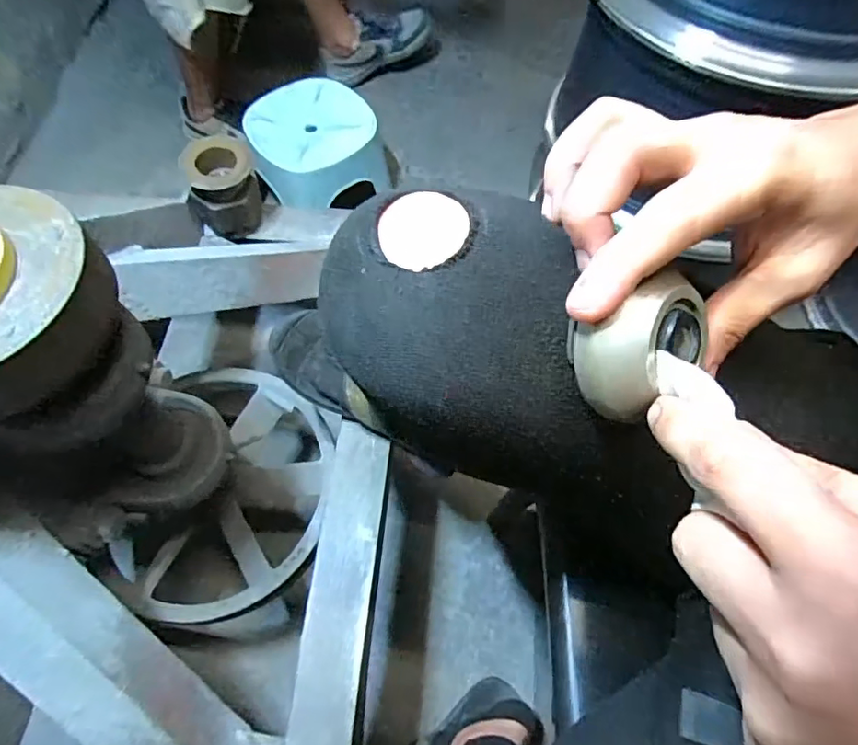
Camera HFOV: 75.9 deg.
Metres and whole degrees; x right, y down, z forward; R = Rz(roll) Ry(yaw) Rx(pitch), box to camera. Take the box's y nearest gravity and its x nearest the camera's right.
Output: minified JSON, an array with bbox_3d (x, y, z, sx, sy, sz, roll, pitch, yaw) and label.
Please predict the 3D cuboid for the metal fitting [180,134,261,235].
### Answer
[{"bbox_3d":[-0.272,-0.244,0.726,0.089,0.100,0.082,0,63,0],"label":"metal fitting"}]

